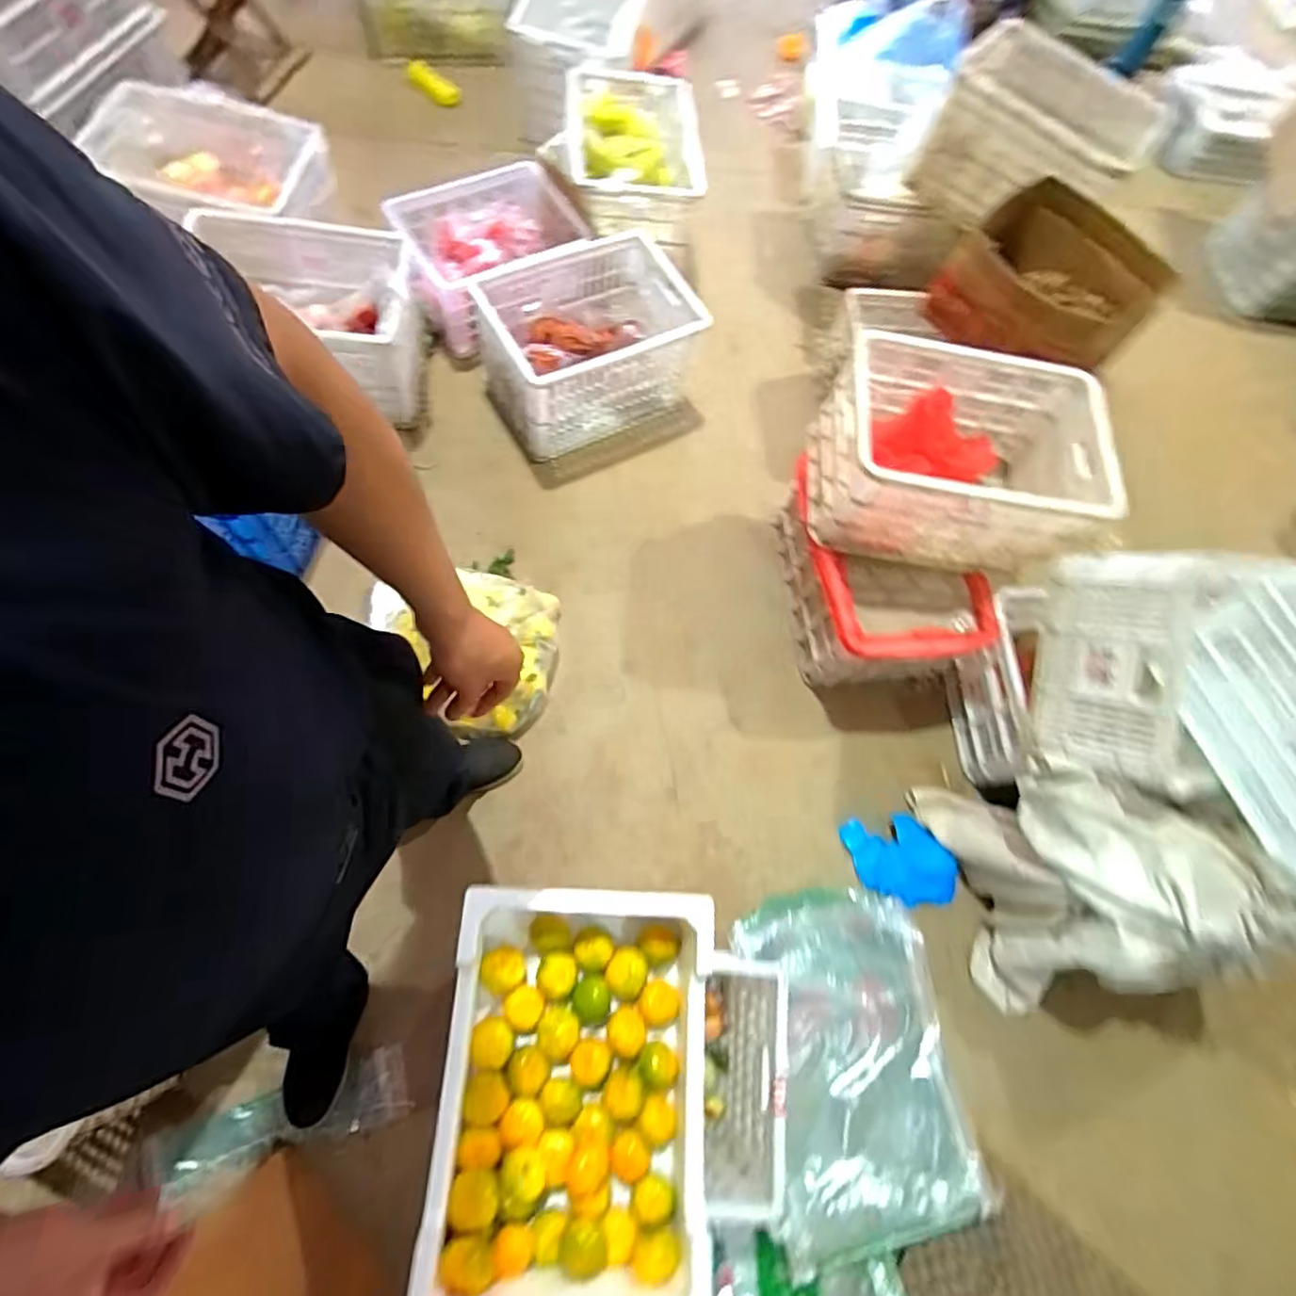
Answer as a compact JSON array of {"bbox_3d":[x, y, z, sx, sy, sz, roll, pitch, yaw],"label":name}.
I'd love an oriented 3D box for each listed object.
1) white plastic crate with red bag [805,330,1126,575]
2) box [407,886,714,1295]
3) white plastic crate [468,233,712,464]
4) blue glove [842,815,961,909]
[{"bbox_3d":[0.642,-0.400,1.325,0.539,0.262,0.396,11,69,-4],"label":"white plastic crate with red bag"},{"bbox_3d":[-0.093,0.594,0.868,0.340,0.175,0.483,5,69,-6],"label":"box"},{"bbox_3d":[-0.157,-0.790,1.632,0.526,0.294,0.387,-26,75,-16],"label":"white plastic crate"},{"bbox_3d":[0.563,0.471,1.393,0.239,0.035,0.185,-3,70,-9],"label":"blue glove"}]

